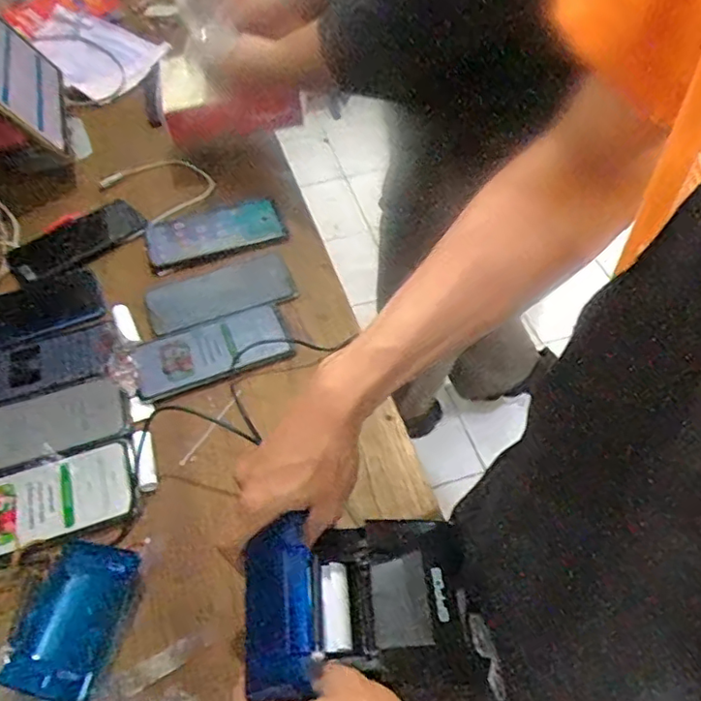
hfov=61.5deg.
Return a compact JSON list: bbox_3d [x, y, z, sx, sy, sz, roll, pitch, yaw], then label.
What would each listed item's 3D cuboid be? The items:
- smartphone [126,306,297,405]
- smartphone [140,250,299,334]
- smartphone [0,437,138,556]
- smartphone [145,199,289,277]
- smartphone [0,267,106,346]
[{"bbox_3d":[-0.147,-0.003,0.622,0.157,0.013,0.077,-21,54,-12],"label":"smartphone"},{"bbox_3d":[-0.151,-0.071,0.683,0.164,0.005,0.082,-19,54,-11],"label":"smartphone"},{"bbox_3d":[-0.276,0.134,0.529,0.159,0.014,0.075,-18,54,-10],"label":"smartphone"},{"bbox_3d":[-0.172,-0.152,0.745,0.169,0.008,0.088,-19,54,-10],"label":"smartphone"},{"bbox_3d":[-0.375,-0.047,0.690,0.157,0.011,0.093,-20,51,-21],"label":"smartphone"}]

